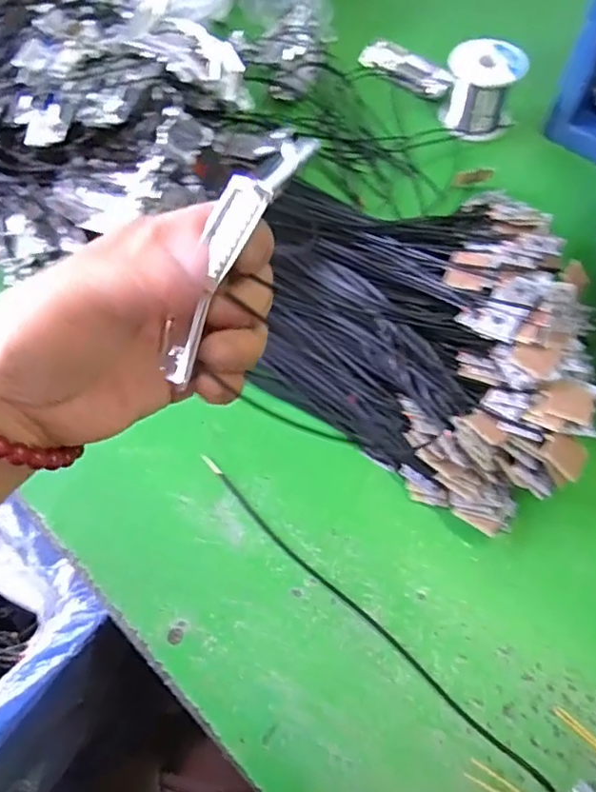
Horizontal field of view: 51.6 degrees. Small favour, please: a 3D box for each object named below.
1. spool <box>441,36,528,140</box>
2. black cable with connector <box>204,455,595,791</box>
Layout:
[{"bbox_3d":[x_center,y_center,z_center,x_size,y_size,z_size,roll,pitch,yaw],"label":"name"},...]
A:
[{"bbox_3d":[0.169,-0.279,0.565,0.059,0.061,0.059,-9,61,-2],"label":"spool"},{"bbox_3d":[0.049,0.139,0.371,0.306,0.004,0.031,40,71,22],"label":"black cable with connector"}]

